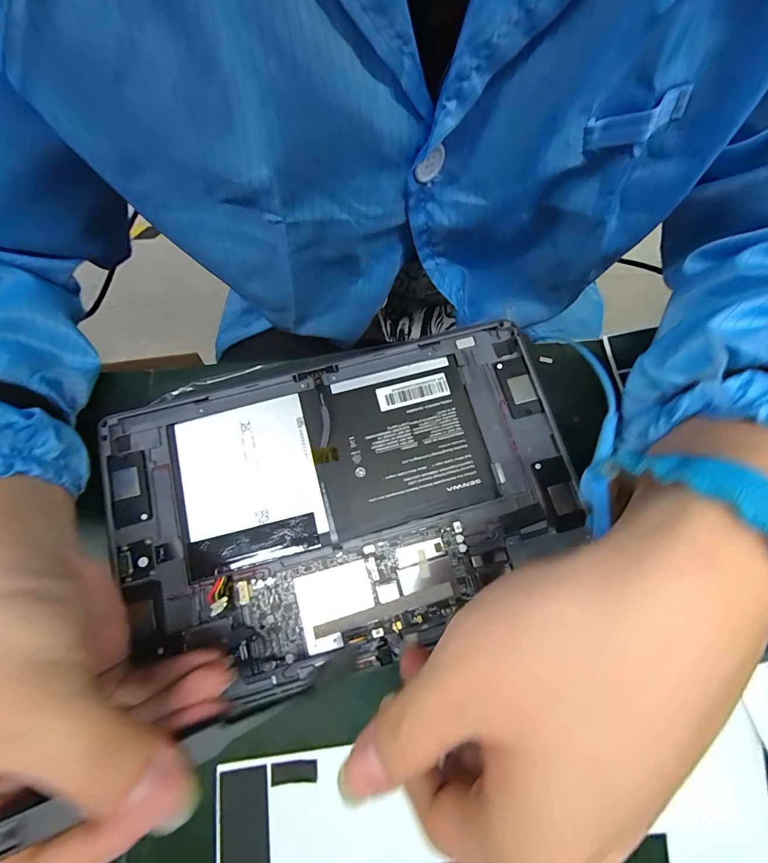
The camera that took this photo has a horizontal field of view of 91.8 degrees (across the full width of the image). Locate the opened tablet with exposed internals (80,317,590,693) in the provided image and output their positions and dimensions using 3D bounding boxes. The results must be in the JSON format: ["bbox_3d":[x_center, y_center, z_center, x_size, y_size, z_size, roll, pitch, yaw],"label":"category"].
[{"bbox_3d":[-0.022,0.037,0.209,0.252,0.005,0.163,-13,78,-4],"label":"opened tablet with exposed internals"}]

